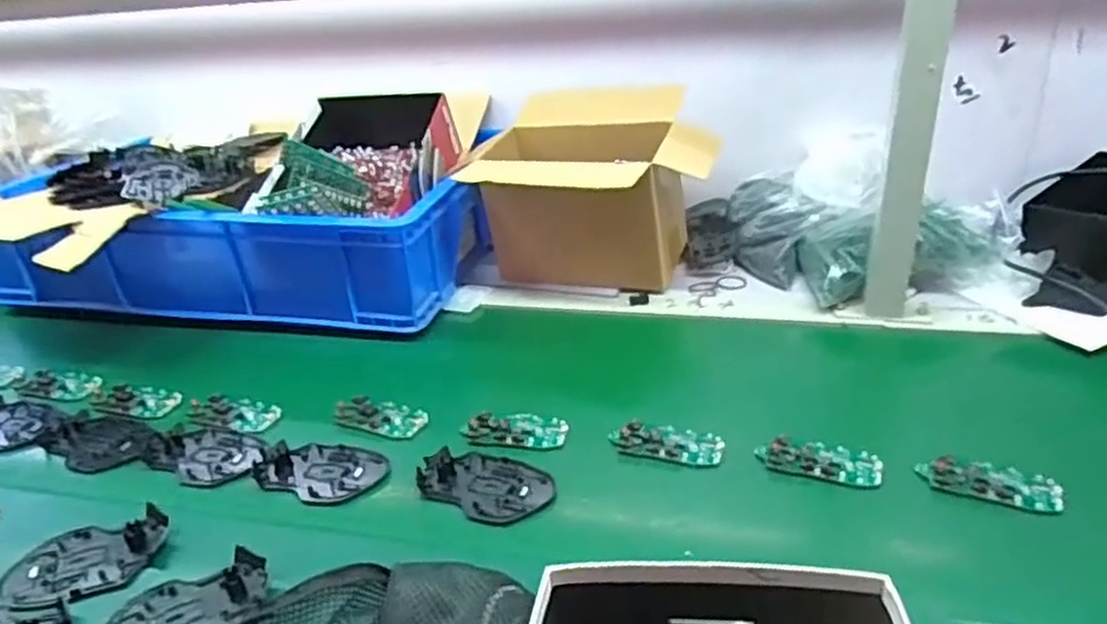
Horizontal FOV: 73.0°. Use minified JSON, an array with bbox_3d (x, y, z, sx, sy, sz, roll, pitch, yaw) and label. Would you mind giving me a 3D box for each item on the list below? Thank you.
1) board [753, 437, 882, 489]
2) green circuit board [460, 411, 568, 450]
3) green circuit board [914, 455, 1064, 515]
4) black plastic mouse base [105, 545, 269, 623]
[{"bbox_3d":[0.221,0.122,0.623,0.098,0.012,0.044,6,29,18],"label":"board"},{"bbox_3d":[-0.036,0.109,0.692,0.096,0.009,0.044,0,28,8],"label":"green circuit board"},{"bbox_3d":[0.342,0.134,0.588,0.097,0.010,0.047,9,31,24],"label":"green circuit board"},{"bbox_3d":[-0.260,0.212,0.524,0.114,0.015,0.074,-16,30,-22],"label":"black plastic mouse base"}]

